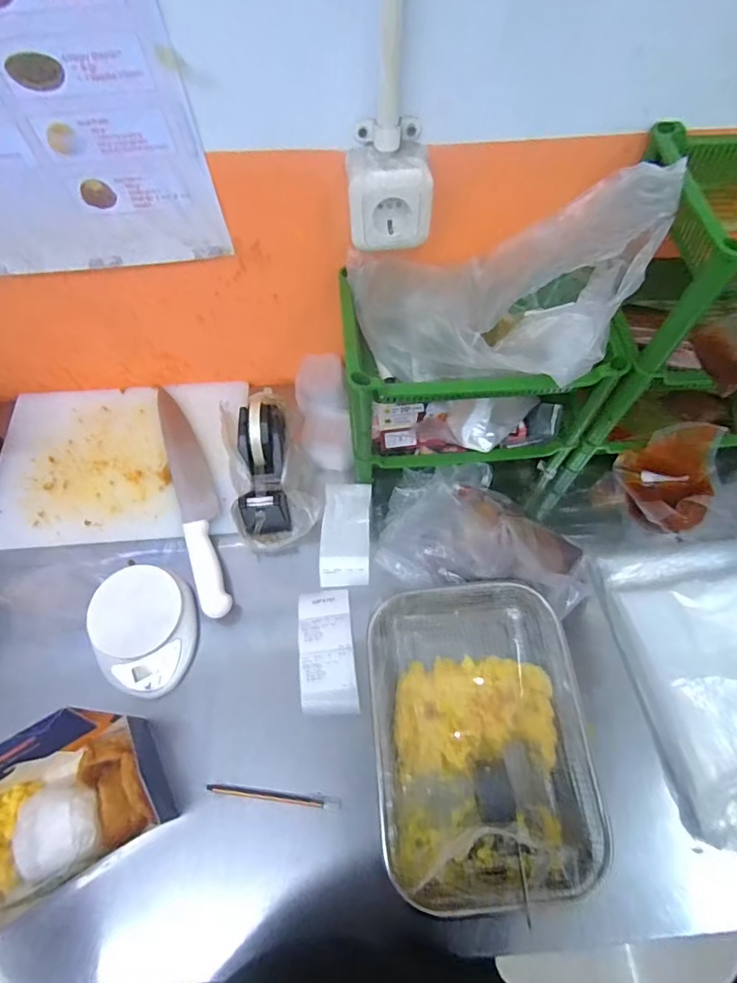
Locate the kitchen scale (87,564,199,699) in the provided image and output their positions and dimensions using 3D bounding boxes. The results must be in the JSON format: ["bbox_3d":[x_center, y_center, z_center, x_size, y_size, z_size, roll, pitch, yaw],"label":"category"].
[{"bbox_3d":[-0.269,0.164,0.586,0.123,0.039,0.151,-17,65,-8],"label":"kitchen scale"}]

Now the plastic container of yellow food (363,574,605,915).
[{"bbox_3d":[0.113,0.252,0.520,0.212,0.062,0.294,-4,64,-2],"label":"plastic container of yellow food"}]

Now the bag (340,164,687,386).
[{"bbox_3d":[0.111,-0.208,0.486,0.277,0.175,0.135,15,64,7],"label":"bag"}]

